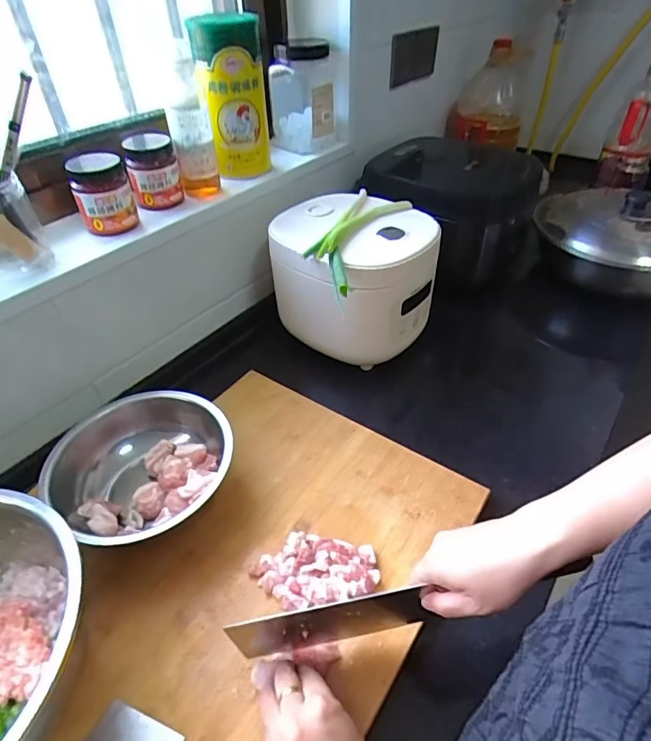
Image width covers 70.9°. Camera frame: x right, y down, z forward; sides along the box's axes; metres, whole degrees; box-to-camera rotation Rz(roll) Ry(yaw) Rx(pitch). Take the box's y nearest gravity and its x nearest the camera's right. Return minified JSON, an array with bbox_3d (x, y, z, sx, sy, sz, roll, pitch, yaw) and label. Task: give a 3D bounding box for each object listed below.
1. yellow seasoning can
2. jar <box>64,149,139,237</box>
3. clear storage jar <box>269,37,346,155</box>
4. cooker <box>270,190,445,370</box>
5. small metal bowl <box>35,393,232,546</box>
[{"bbox_3d":[-0.138,-0.401,0.685,0.099,0.194,0.092,-5,45,-5],"label":"yellow seasoning can"},{"bbox_3d":[-0.288,-0.233,0.595,0.069,0.085,0.070,-15,43,-15],"label":"jar"},{"bbox_3d":[-0.030,-0.493,0.829,0.140,0.154,0.100,-2,42,-1],"label":"clear storage jar"},{"bbox_3d":[0.040,-0.148,0.719,0.213,0.174,0.230,-1,43,1],"label":"cooker"},{"bbox_3d":[-0.210,0.111,0.540,0.183,0.063,0.191,-1,42,1],"label":"small metal bowl"}]

